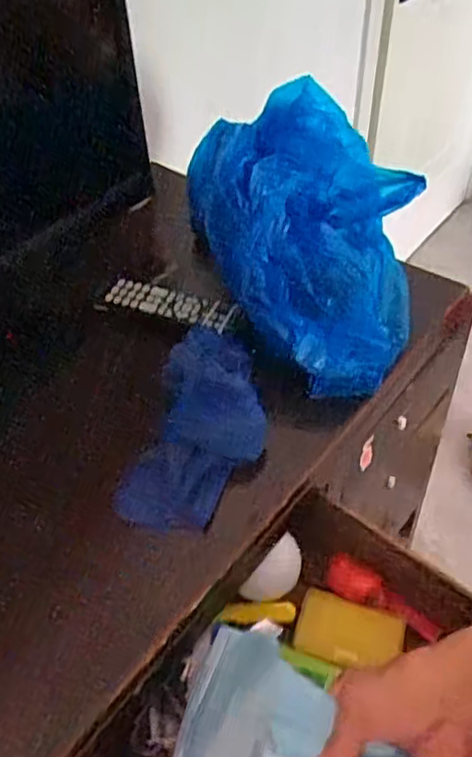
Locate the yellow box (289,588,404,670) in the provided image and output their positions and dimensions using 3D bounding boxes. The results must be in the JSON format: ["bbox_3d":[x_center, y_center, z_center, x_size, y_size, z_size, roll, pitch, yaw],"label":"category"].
[{"bbox_3d":[0.108,0.239,0.600,0.096,0.017,0.064,13,49,14],"label":"yellow box"}]

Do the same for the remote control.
[{"bbox_3d":[-0.073,-0.088,0.717,0.165,0.026,0.041,12,49,14],"label":"remote control"}]

